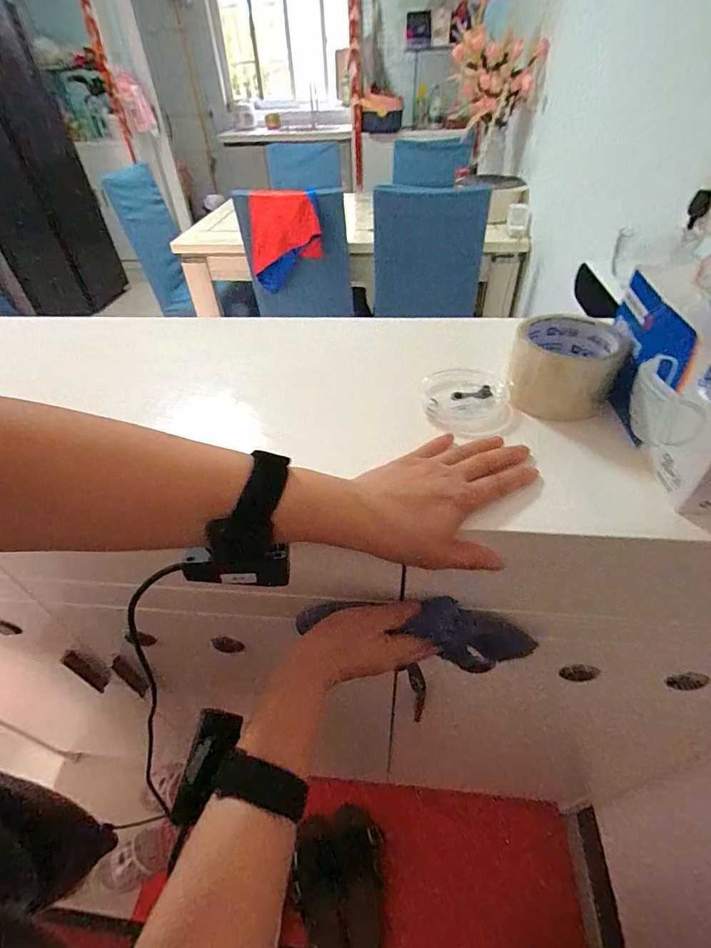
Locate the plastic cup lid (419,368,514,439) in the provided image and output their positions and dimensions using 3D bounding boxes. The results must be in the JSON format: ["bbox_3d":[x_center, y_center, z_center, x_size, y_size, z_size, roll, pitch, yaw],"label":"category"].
[{"bbox_3d":[0.101,-0.070,0.396,0.079,0.017,0.091,0,44,4],"label":"plastic cup lid"}]

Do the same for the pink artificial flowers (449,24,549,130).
[{"bbox_3d":[0.456,-1.271,1.386,0.256,0.220,0.174,17,48,20],"label":"pink artificial flowers"}]

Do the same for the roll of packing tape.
[{"bbox_3d":[0.189,-0.099,0.389,0.086,0.061,0.083,11,46,15],"label":"roll of packing tape"}]

